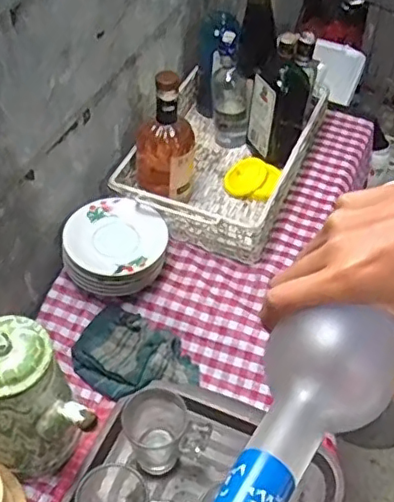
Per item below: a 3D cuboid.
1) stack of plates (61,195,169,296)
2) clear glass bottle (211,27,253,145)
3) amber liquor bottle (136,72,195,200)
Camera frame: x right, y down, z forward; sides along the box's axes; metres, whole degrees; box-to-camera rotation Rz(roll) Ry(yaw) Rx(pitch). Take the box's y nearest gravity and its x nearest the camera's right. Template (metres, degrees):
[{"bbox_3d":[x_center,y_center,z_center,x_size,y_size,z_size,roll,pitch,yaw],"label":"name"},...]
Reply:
[{"bbox_3d":[-0.121,0.003,0.898,0.147,0.090,0.151,-4,49,-6],"label":"stack of plates"},{"bbox_3d":[0.061,-0.288,1.060,0.063,0.212,0.067,-3,49,-5],"label":"clear glass bottle"},{"bbox_3d":[-0.050,-0.186,0.944,0.094,0.231,0.110,3,48,0],"label":"amber liquor bottle"}]

